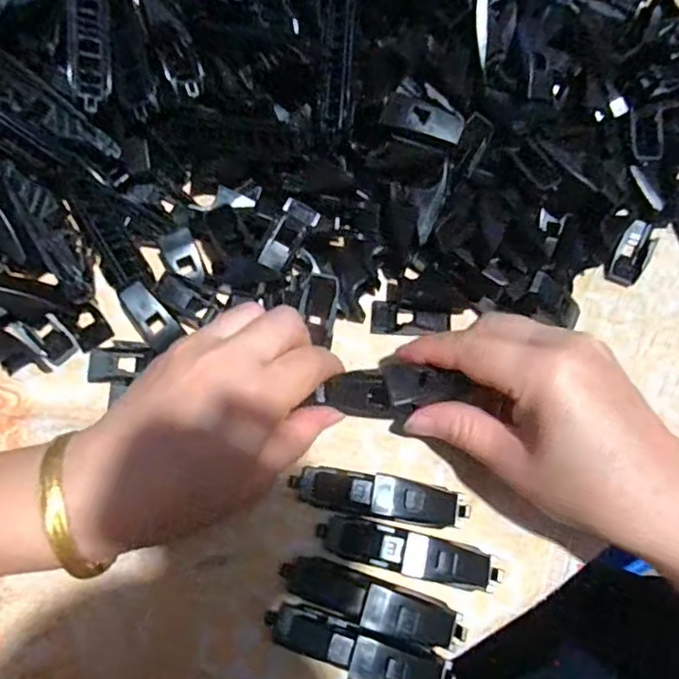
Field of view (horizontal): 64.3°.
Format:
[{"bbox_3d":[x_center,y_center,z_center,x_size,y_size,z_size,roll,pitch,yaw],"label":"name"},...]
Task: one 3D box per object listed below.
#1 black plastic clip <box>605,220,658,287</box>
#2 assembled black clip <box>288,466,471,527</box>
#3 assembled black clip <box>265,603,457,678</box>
[{"bbox_3d":[0.164,-0.051,0.302,0.018,0.012,0.042,24,74,9],"label":"black plastic clip"},{"bbox_3d":[0.019,0.073,0.252,0.083,0.015,0.018,7,72,3],"label":"assembled black clip"},{"bbox_3d":[0.008,0.134,0.231,0.083,0.021,0.017,18,73,7],"label":"assembled black clip"}]

